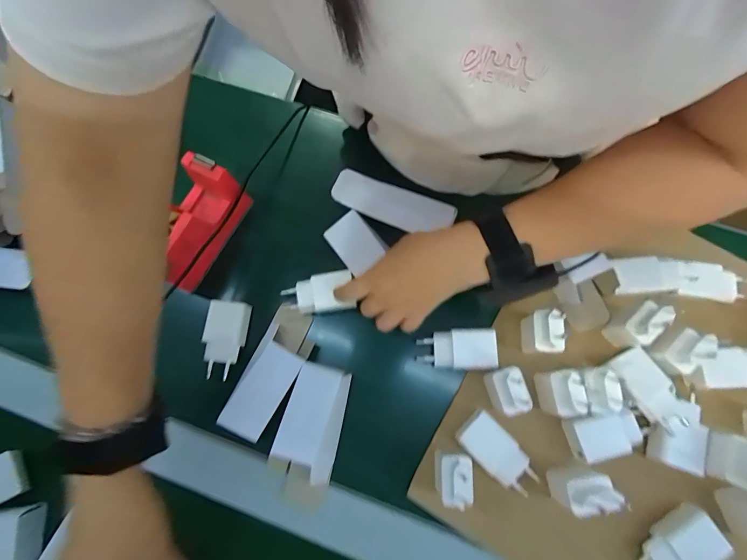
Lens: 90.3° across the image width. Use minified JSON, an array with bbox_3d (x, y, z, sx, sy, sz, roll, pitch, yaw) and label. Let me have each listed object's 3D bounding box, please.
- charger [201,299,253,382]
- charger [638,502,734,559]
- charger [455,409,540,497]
[{"bbox_3d":[-0.160,0.063,0.398,0.038,0.021,0.080,7,76,3],"label":"charger"},{"bbox_3d":[0.270,0.240,0.330,0.075,0.025,0.037,-31,77,-6],"label":"charger"},{"bbox_3d":[0.120,0.168,0.360,0.039,0.025,0.075,-44,78,-9],"label":"charger"}]

